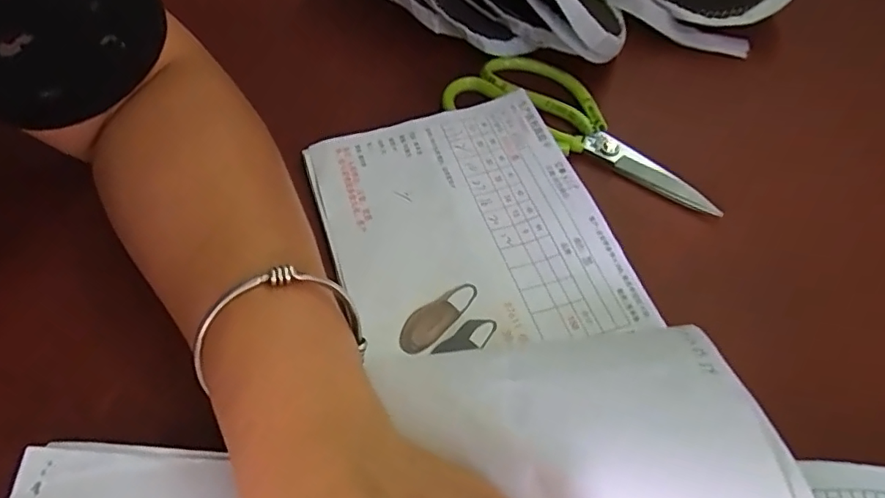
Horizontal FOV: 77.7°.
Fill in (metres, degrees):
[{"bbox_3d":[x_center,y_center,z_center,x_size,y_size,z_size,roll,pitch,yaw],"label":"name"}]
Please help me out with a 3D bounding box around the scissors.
[{"bbox_3d":[0.092,-0.080,0.360,0.186,0.017,0.076,37,58,23],"label":"scissors"}]

